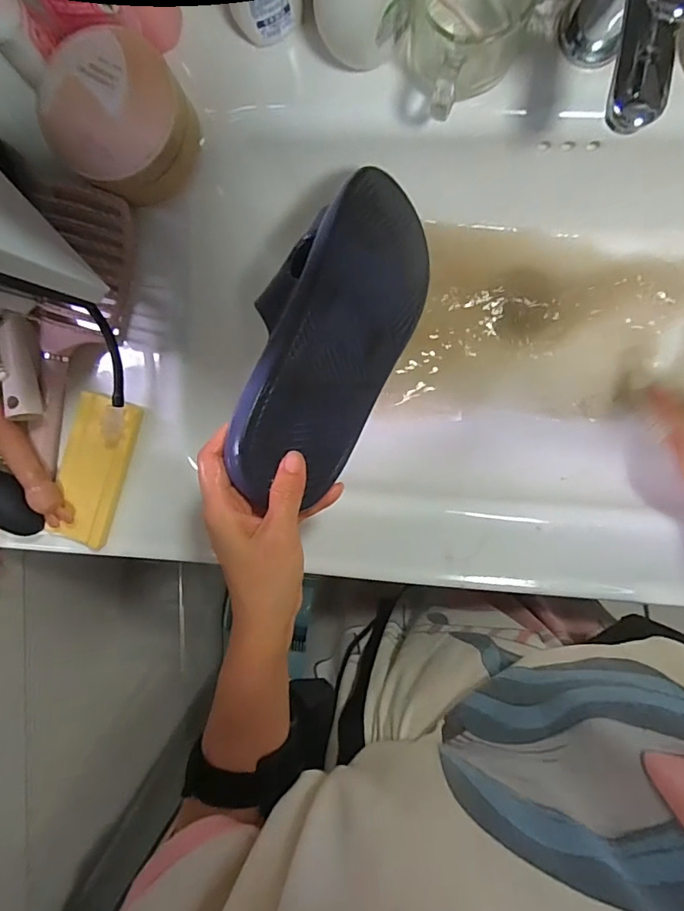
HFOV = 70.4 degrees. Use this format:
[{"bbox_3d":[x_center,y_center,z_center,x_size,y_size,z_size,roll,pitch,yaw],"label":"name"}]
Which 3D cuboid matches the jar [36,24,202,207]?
[{"bbox_3d":[-0.171,-0.260,0.379,0.099,0.053,0.099,1,97,5],"label":"jar"}]

